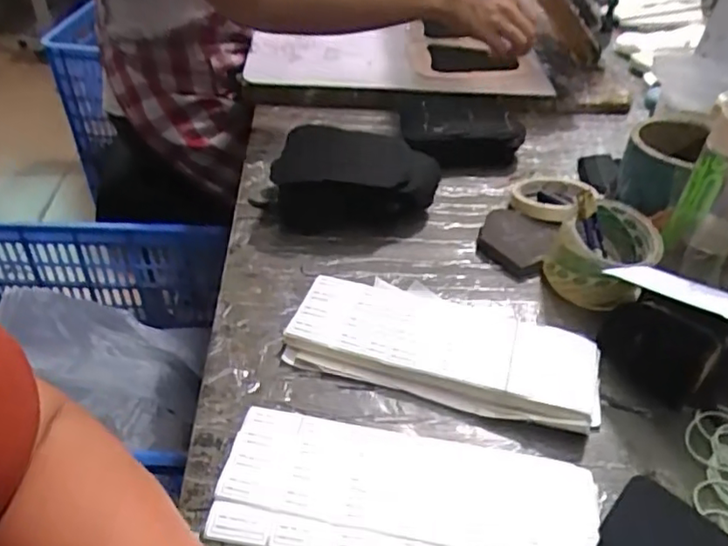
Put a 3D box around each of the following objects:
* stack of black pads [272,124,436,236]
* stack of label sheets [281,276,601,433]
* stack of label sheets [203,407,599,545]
[{"bbox_3d":[-0.010,-0.104,0.693,0.180,0.056,0.121,4,41,1],"label":"stack of black pads"},{"bbox_3d":[0.070,0.056,0.549,0.258,0.019,0.120,12,42,10],"label":"stack of label sheets"},{"bbox_3d":[0.032,0.158,0.451,0.263,0.017,0.103,6,41,4],"label":"stack of label sheets"}]

